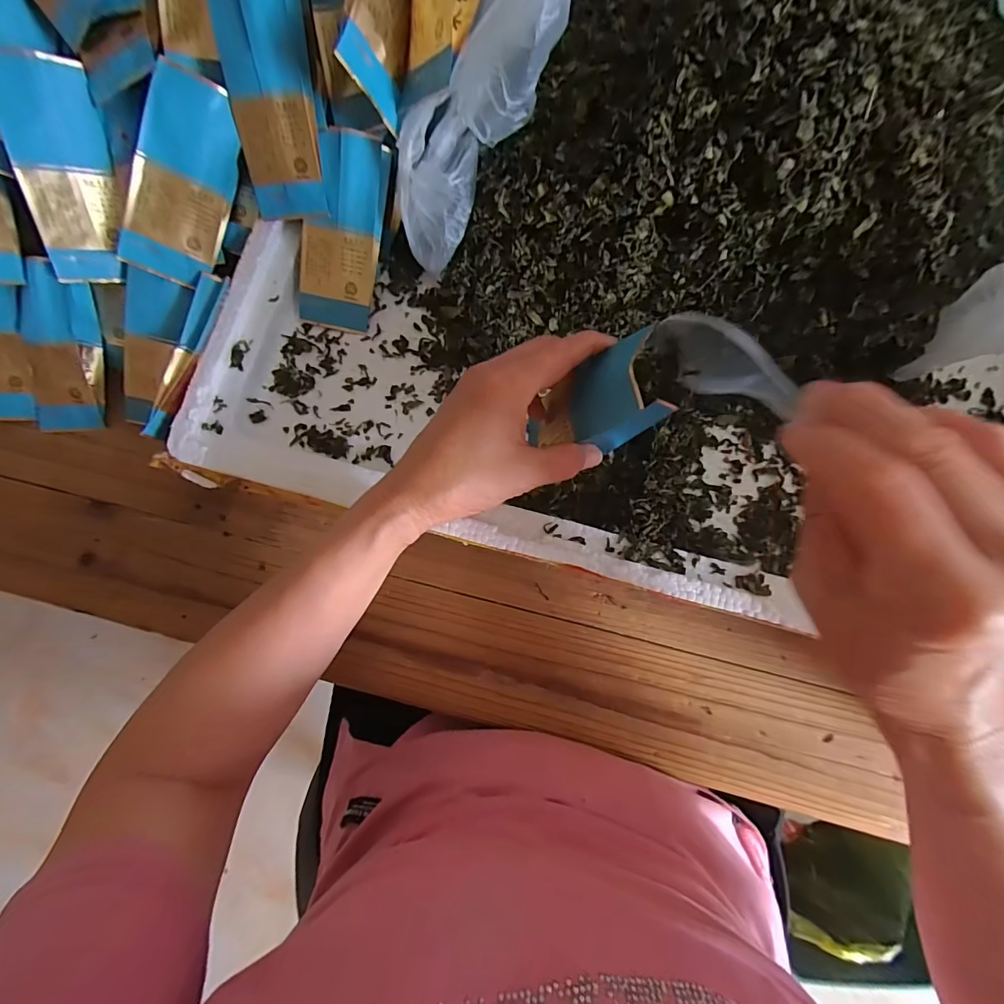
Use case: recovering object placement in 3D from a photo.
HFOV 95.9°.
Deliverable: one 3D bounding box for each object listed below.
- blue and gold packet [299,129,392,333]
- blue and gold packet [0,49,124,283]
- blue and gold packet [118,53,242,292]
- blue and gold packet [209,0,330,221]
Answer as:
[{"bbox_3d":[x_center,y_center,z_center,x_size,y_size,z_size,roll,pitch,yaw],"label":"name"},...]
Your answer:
[{"bbox_3d":[-0.116,-0.196,0.336,0.055,0.021,0.127,21,110,5],"label":"blue and gold packet"},{"bbox_3d":[-0.299,-0.225,0.313,0.052,0.009,0.128,-15,120,-29],"label":"blue and gold packet"},{"bbox_3d":[-0.223,-0.225,0.320,0.056,0.019,0.129,17,105,-25],"label":"blue and gold packet"},{"bbox_3d":[-0.152,-0.265,0.302,0.057,0.018,0.126,3,120,3],"label":"blue and gold packet"}]

